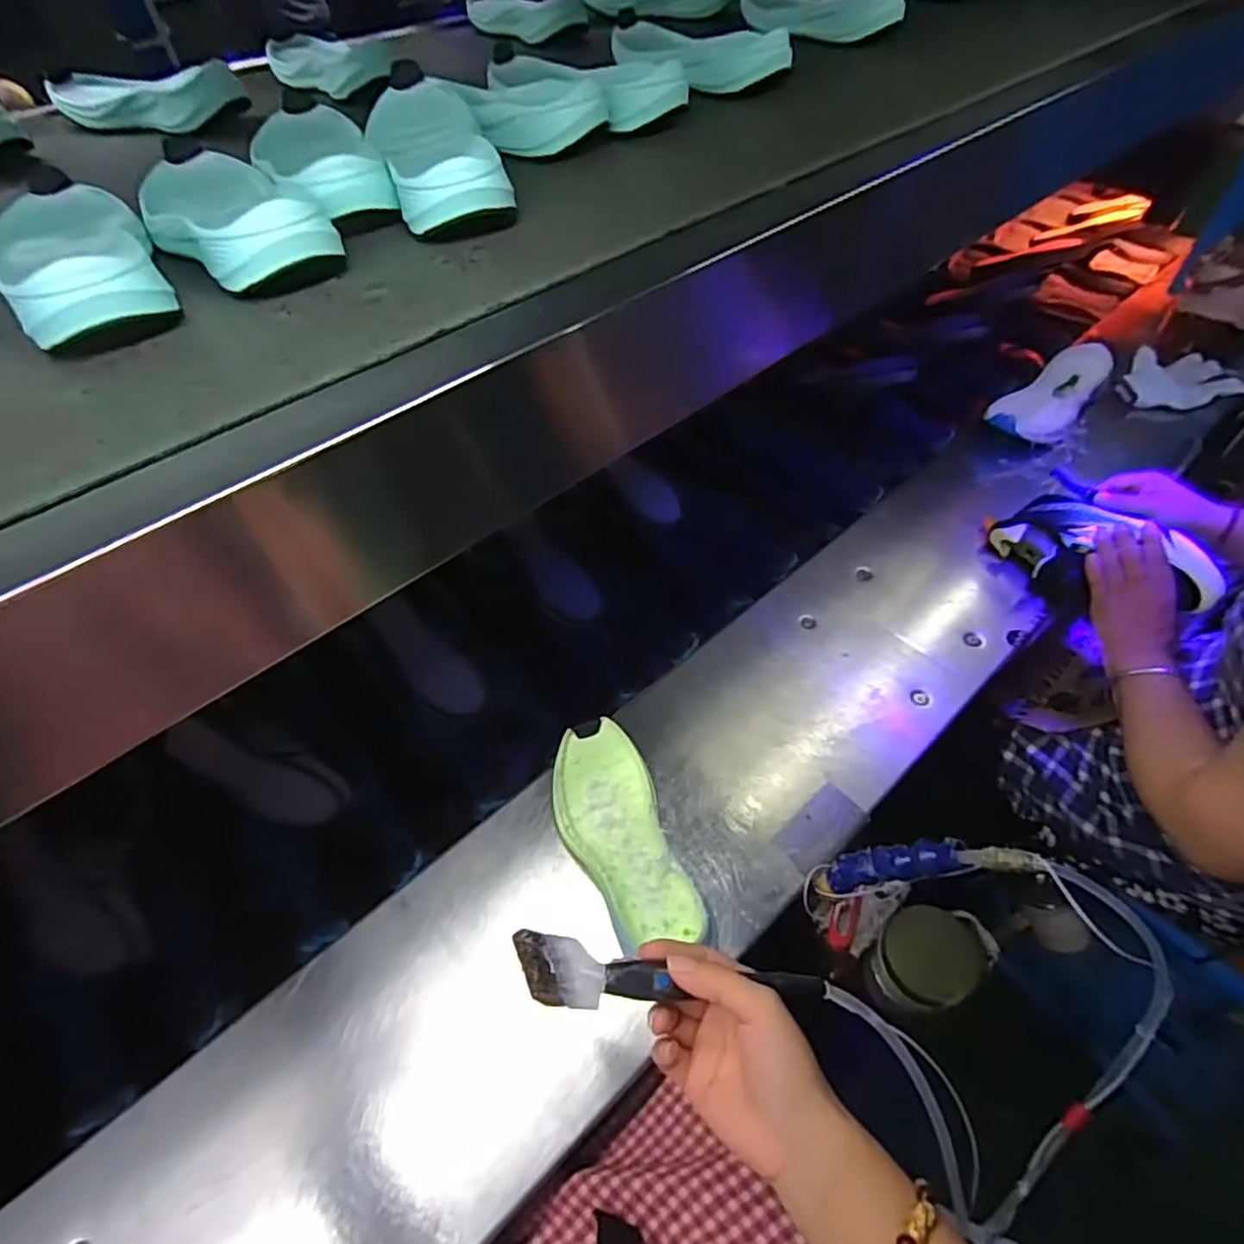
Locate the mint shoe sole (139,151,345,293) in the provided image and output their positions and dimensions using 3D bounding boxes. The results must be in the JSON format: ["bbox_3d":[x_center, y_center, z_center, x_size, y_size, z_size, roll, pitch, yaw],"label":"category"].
[{"bbox_3d":[-0.257,-0.268,0.411,0.088,0.037,0.212,-34,59,-21],"label":"mint shoe sole"}]

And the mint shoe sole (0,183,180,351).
[{"bbox_3d":[-0.330,-0.223,0.377,0.071,0.036,0.218,-33,58,-20],"label":"mint shoe sole"}]

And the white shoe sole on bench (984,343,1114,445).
[{"bbox_3d":[0.636,-0.338,0.941,0.273,0.029,0.103,-37,60,-23],"label":"white shoe sole on bench"}]

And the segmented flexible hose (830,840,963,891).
[{"bbox_3d":[0.198,0.183,0.480,0.018,0.124,0.024,27,53,-15],"label":"segmented flexible hose"}]

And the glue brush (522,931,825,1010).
[{"bbox_3d":[0.027,0.195,0.350,0.170,0.014,0.033,5,53,0],"label":"glue brush"}]

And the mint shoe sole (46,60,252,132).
[{"bbox_3d":[-0.447,-0.491,0.597,0.232,0.042,0.070,21,56,17],"label":"mint shoe sole"}]

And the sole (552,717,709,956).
[{"bbox_3d":[-0.004,0.190,0.568,0.094,0.042,0.213,-16,54,-10],"label":"sole"}]

